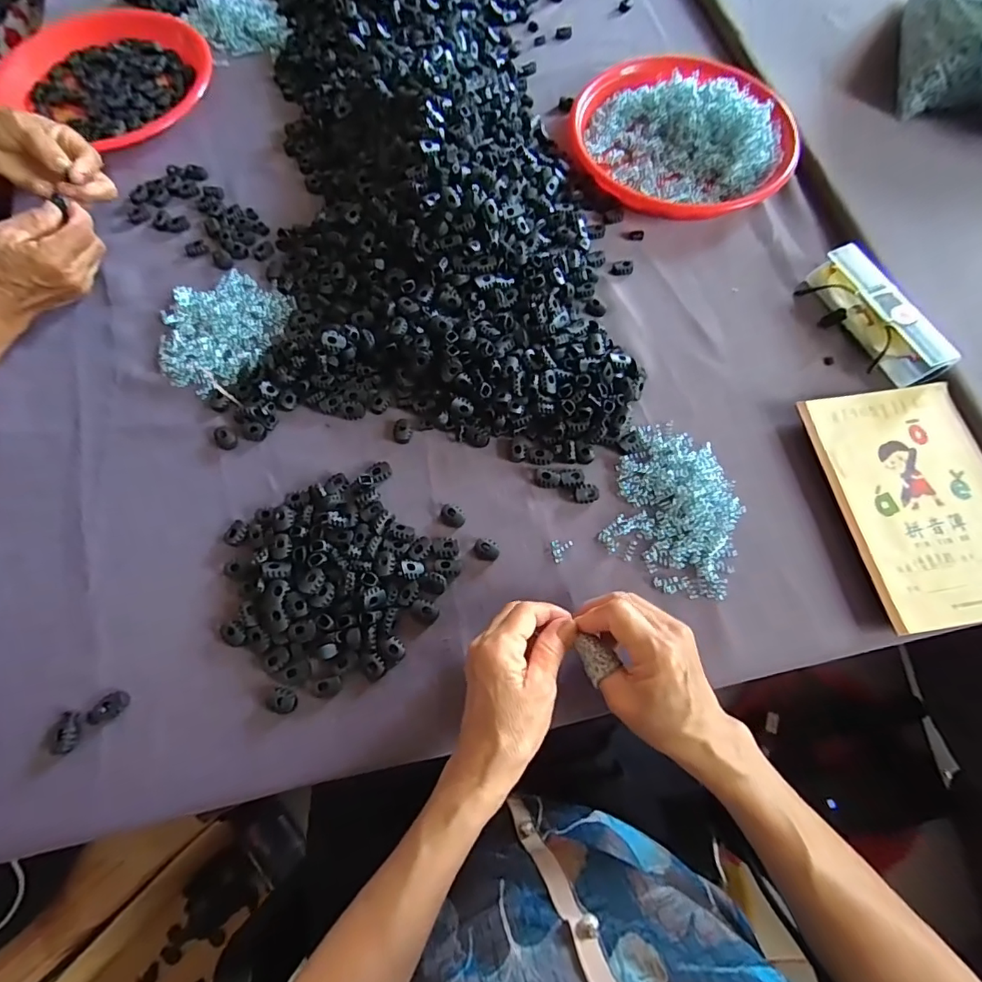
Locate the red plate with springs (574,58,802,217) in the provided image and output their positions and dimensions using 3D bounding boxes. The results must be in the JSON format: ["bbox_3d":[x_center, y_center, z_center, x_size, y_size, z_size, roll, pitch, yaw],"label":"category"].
[{"bbox_3d":[0.219,-0.407,0.569,0.251,0.040,0.223,26,71,10],"label":"red plate with springs"}]

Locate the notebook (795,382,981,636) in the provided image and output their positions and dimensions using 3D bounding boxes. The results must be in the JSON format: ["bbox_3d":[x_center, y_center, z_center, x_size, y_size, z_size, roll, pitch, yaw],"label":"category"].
[{"bbox_3d":[0.367,0.006,0.425,0.142,0.012,0.204,-9,69,-3],"label":"notebook"}]

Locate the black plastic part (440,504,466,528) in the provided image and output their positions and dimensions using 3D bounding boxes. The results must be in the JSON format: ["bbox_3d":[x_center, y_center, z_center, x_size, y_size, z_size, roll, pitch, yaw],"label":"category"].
[{"bbox_3d":[-0.033,0.021,0.427,0.022,0.008,0.018,43,75,15],"label":"black plastic part"}]

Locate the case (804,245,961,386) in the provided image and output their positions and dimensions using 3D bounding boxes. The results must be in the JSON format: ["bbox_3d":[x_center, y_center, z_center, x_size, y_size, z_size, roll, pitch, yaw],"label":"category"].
[{"bbox_3d":[0.371,-0.172,0.477,0.041,0.039,0.155,-19,70,-7],"label":"case"}]

